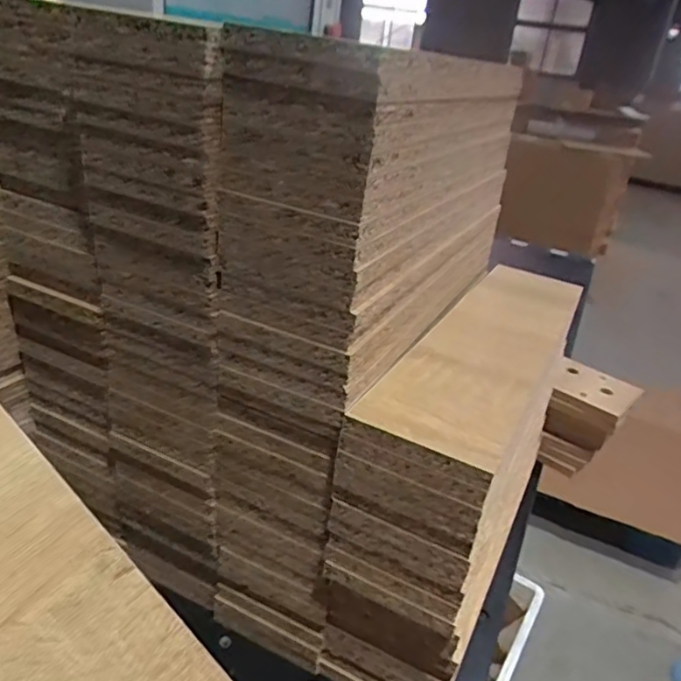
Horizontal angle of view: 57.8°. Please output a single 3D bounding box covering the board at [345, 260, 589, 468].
[{"bbox_3d":[0.119,-0.001,0.481,0.090,0.015,0.338,19,28,22],"label":"board"}]

